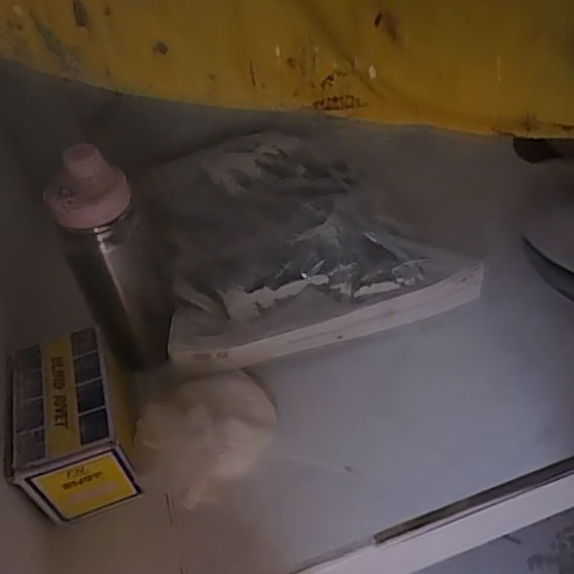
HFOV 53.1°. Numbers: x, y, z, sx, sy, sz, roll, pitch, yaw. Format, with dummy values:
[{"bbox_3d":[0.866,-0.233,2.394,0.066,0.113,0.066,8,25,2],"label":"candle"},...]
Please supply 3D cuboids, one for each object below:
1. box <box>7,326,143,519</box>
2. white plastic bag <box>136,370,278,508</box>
[{"bbox_3d":[-0.186,0.116,0.516,0.095,0.076,0.135,-18,47,-11],"label":"box"},{"bbox_3d":[-0.071,0.125,0.520,0.099,0.063,0.139,18,50,22],"label":"white plastic bag"}]

